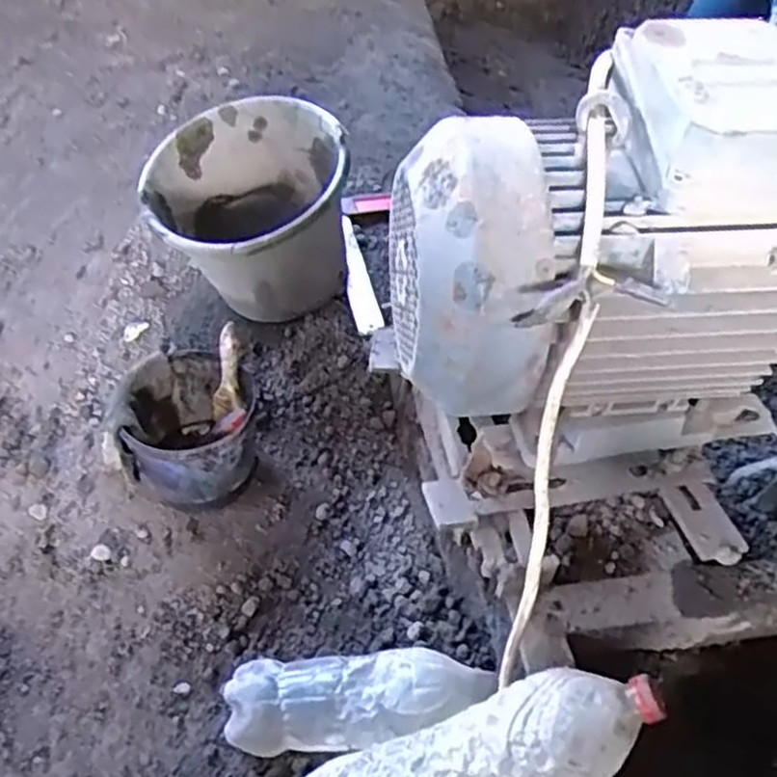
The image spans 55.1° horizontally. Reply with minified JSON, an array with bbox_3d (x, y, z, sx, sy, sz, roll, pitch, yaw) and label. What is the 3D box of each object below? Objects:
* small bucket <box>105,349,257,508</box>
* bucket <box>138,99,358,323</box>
[{"bbox_3d":[-0.224,0.055,0.856,0.150,0.141,0.144,0,46,0],"label":"small bucket"},{"bbox_3d":[-0.179,-0.217,1.011,0.248,0.223,0.273,-16,48,-15],"label":"bucket"}]

